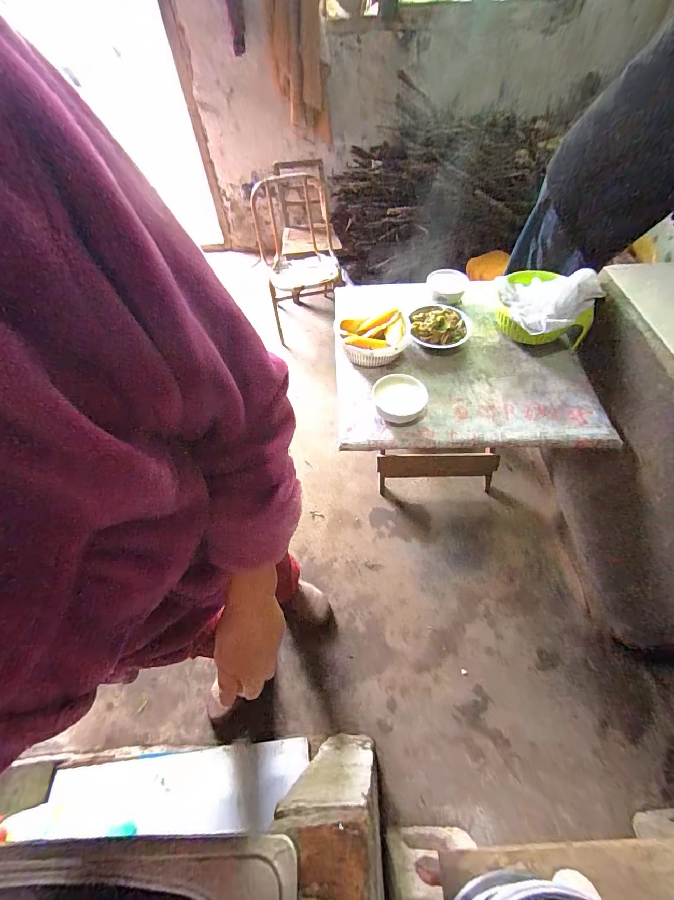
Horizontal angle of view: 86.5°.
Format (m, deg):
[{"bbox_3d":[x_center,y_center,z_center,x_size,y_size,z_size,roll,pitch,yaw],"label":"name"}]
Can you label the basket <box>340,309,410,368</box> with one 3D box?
[{"bbox_3d":[0.100,-0.316,1.006,0.196,0.072,0.183,4,56,4],"label":"basket"}]

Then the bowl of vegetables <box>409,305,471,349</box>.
[{"bbox_3d":[0.295,-0.355,1.033,0.167,0.056,0.164,0,56,1],"label":"bowl of vegetables"}]

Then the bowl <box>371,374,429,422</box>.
[{"bbox_3d":[0.160,-0.133,0.907,0.116,0.059,0.123,0,56,1],"label":"bowl"}]

